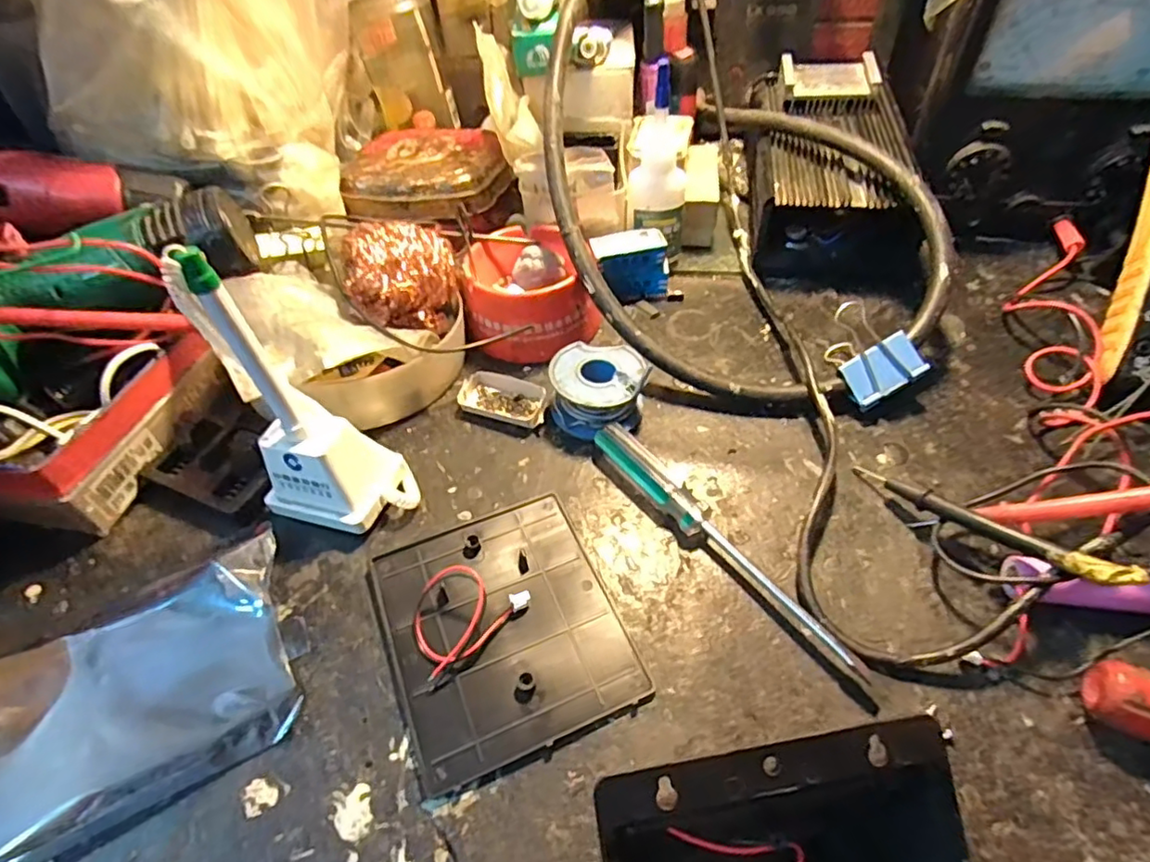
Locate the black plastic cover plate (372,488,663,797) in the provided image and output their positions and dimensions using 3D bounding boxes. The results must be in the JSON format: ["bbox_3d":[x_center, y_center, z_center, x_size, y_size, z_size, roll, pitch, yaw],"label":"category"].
[{"bbox_3d":[-0.032,0.080,0.262,0.093,0.008,0.107,-19,53,-14],"label":"black plastic cover plate"}]

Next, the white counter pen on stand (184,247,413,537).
[{"bbox_3d":[-0.116,-0.008,0.262,0.068,0.129,0.044,13,52,12],"label":"white counter pen on stand"}]

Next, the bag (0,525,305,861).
[{"bbox_3d":[-0.178,0.105,0.240,0.123,0.018,0.084,-24,54,-17],"label":"bag"}]

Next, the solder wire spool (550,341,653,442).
[{"bbox_3d":[0.013,-0.024,0.340,0.051,0.029,0.049,-1,51,1],"label":"solder wire spool"}]

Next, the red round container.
[{"bbox_3d":[-0.027,-0.090,0.387,0.088,0.038,0.092,13,52,12],"label":"red round container"}]

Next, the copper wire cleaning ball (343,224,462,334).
[{"bbox_3d":[-0.100,-0.090,0.358,0.060,0.051,0.049,-15,52,-10],"label":"copper wire cleaning ball"}]

